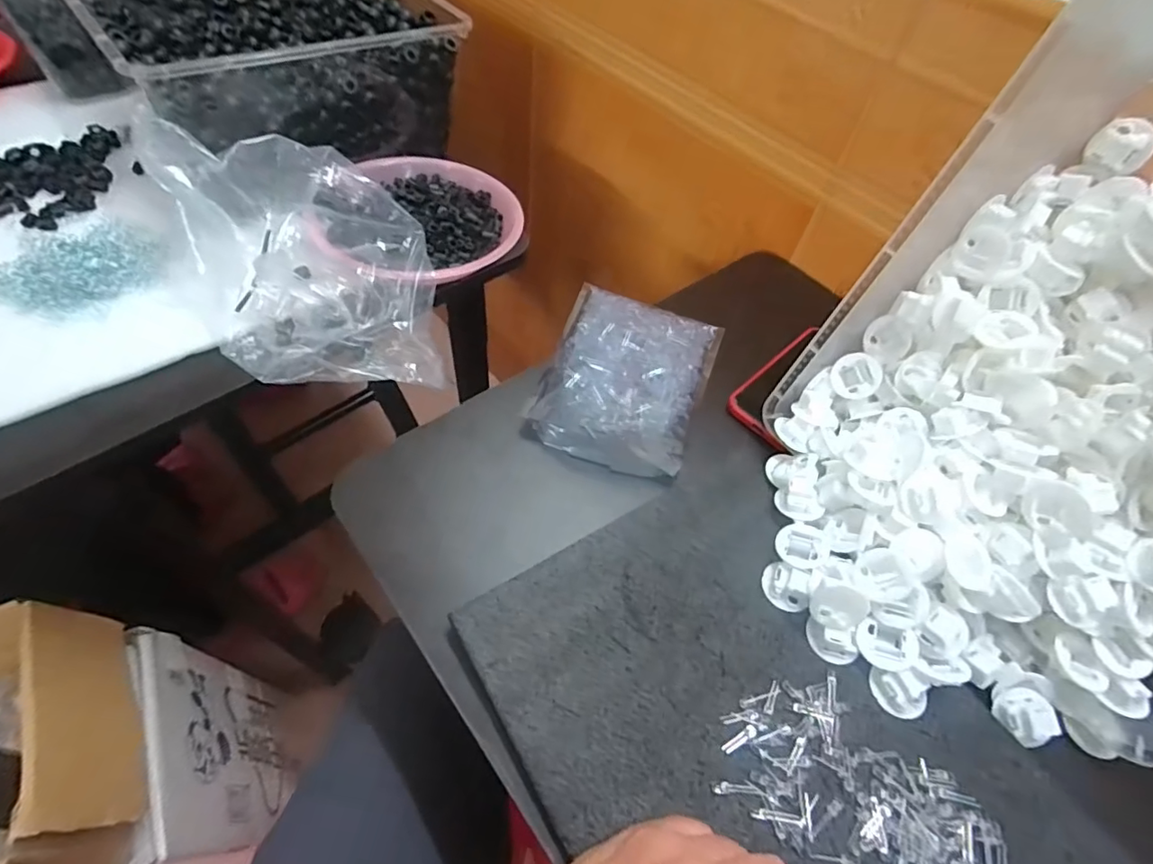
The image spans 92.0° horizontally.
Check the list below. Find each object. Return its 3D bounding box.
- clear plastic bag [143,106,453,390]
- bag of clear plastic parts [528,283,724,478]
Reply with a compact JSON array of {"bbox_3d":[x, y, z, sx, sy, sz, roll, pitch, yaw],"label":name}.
[{"bbox_3d":[-0.220,-0.144,0.452,0.184,0.102,0.225,-15,58,-14],"label":"clear plastic bag"},{"bbox_3d":[0.043,-0.050,0.461,0.128,0.024,0.171,17,56,6],"label":"bag of clear plastic parts"}]

